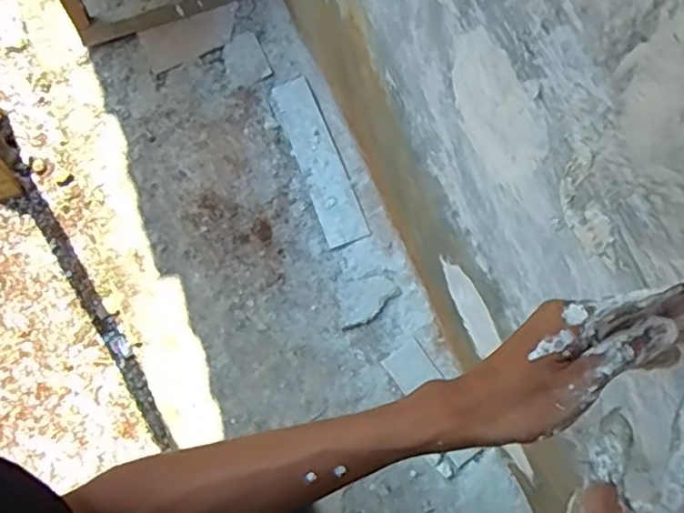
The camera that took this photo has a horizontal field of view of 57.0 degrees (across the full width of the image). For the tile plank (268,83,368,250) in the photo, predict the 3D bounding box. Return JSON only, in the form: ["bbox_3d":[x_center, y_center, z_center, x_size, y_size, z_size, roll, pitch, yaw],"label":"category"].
[{"bbox_3d":[-0.069,-0.259,1.675,0.108,0.012,0.487,-20,73,-5],"label":"tile plank"}]

